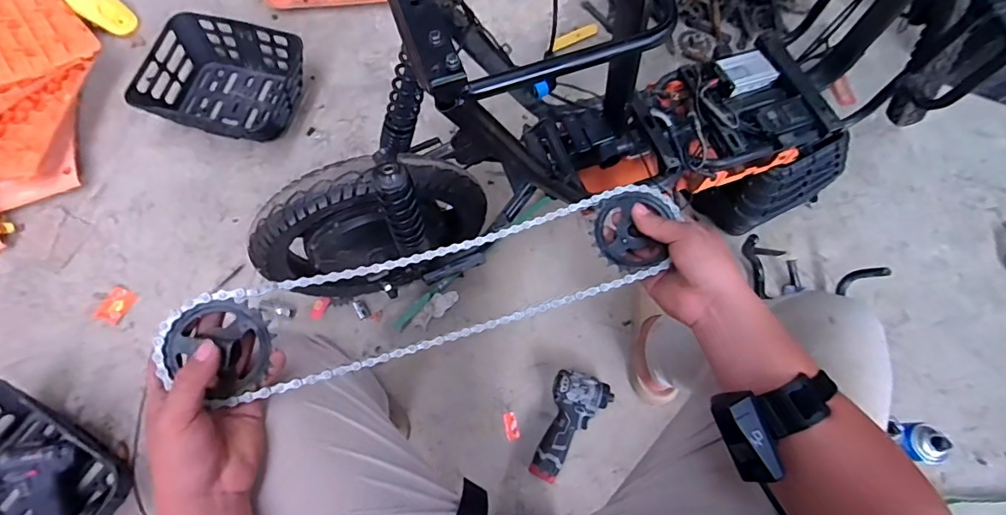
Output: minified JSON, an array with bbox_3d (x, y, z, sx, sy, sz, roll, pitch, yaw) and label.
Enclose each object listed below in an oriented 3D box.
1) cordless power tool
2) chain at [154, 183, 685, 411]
[{"bbox_3d":[0.124,0.313,0.896,0.108,0.052,0.197,20,71,4],"label":"cordless power tool"},{"bbox_3d":[-0.051,0.026,0.446,0.473,0.035,0.102,-15,75,-13],"label":"chain"}]

